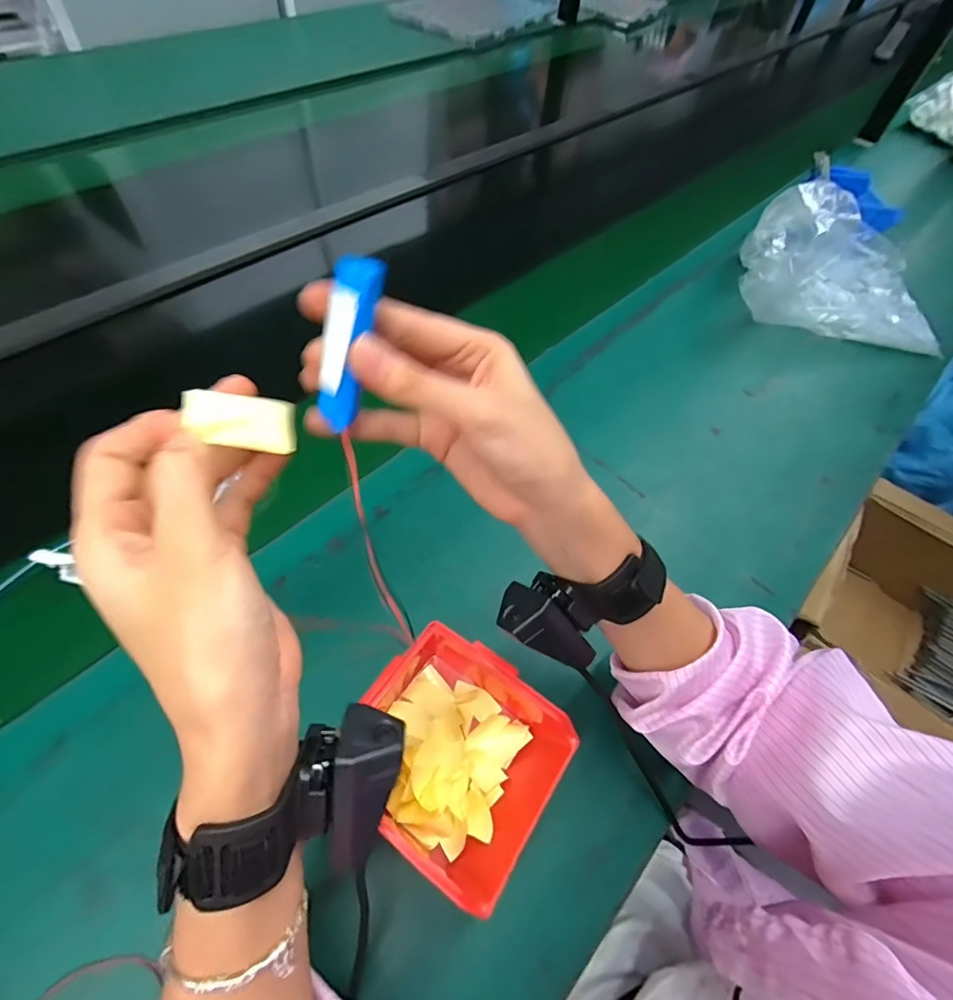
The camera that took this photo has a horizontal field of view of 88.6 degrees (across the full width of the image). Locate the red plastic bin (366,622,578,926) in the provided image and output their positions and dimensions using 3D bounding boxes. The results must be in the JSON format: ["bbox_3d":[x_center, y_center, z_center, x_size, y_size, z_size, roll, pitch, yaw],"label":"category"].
[{"bbox_3d":[-0.015,0.175,0.343,0.139,0.064,0.127,38,61,16],"label":"red plastic bin"}]

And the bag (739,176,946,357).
[{"bbox_3d":[0.508,-0.330,0.683,0.286,0.106,0.214,11,57,0],"label":"bag"}]

